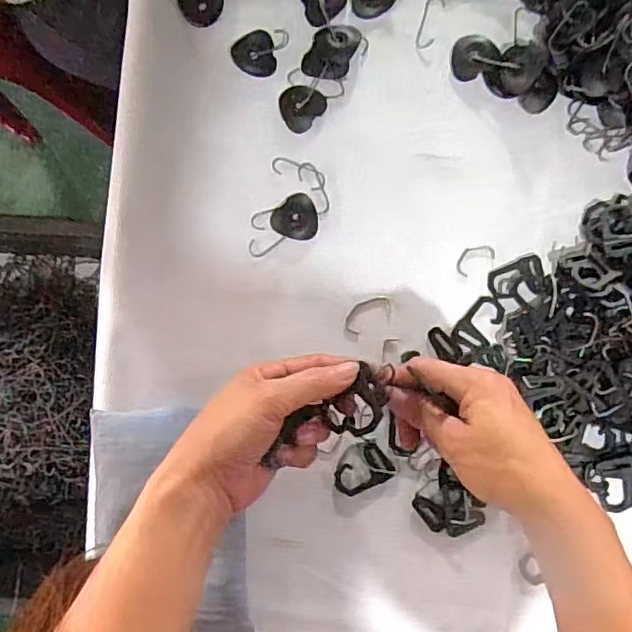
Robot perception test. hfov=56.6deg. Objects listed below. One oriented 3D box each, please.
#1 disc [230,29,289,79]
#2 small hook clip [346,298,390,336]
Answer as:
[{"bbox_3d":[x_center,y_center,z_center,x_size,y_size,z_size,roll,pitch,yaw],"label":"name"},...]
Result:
[{"bbox_3d":[-0.045,-0.209,0.460,0.036,0.005,0.041,23,86,3],"label":"disc"},{"bbox_3d":[0.040,0.000,0.448,0.038,0.004,0.023,-20,85,-1],"label":"small hook clip"}]

